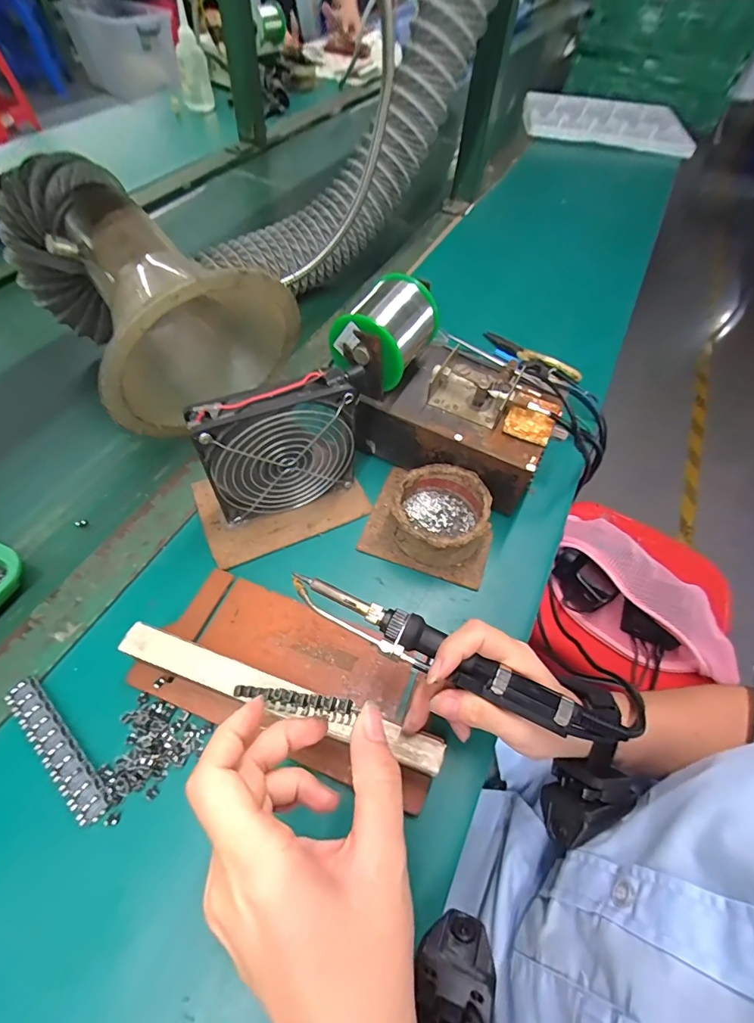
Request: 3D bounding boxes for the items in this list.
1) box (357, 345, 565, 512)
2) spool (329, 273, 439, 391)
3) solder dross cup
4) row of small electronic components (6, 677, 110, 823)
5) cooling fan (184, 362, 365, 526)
[{"bbox_3d":[0.082,-0.086,0.411,0.159,0.084,0.116,33,60,17],"label":"box"},{"bbox_3d":[0.008,-0.155,0.380,0.068,0.071,0.082,25,59,12],"label":"spool"},{"bbox_3d":[0.055,0.004,0.380,0.077,0.043,0.083,2,57,-3],"label":"solder dross cup"},{"bbox_3d":[-0.210,0.153,0.285,0.110,0.004,0.020,38,62,20],"label":"row of small electronic components"},{"bbox_3d":[-0.075,-0.047,0.353,0.119,0.127,0.028,-20,60,-16],"label":"cooling fan"}]

